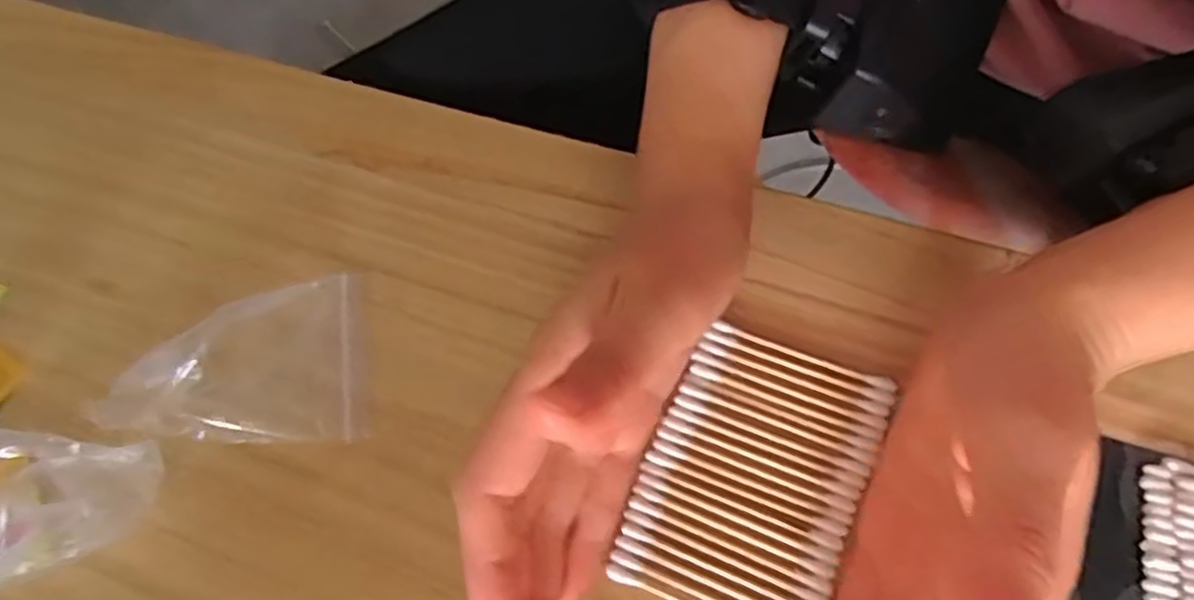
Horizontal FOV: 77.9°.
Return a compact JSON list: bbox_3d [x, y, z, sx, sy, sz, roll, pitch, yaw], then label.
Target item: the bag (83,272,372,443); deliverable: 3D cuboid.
[{"bbox_3d":[-0.131,0.023,0.270,0.087,0.023,0.062,-11,67,-3],"label":"bag"}]

